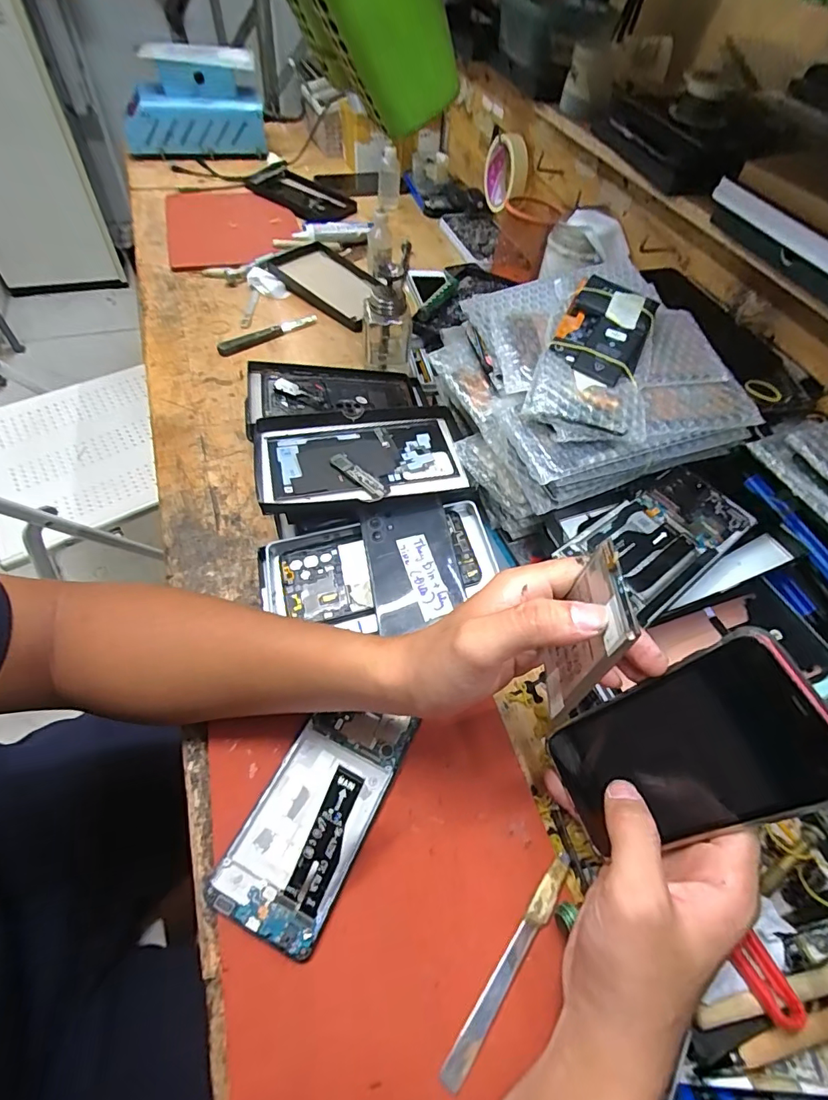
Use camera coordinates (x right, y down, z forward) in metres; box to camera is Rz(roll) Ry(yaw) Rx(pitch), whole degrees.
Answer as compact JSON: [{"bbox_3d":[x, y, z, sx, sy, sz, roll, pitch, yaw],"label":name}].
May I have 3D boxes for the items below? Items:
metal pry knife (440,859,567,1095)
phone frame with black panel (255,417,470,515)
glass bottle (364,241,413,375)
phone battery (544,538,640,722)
[{"bbox_3d":[0.057,0.233,0.275,0.012,0.005,0.126,36,59,18],"label":"metal pry knife"},{"bbox_3d":[-0.046,-0.077,0.428,0.176,0.017,0.101,-9,58,-10],"label":"phone frame with black panel"},{"bbox_3d":[-0.029,-0.255,0.545,0.055,0.122,0.051,0,55,-5],"label":"glass bottle"},{"bbox_3d":[0.086,0.042,0.246,0.010,0.081,0.059,13,43,-8],"label":"phone battery"}]

